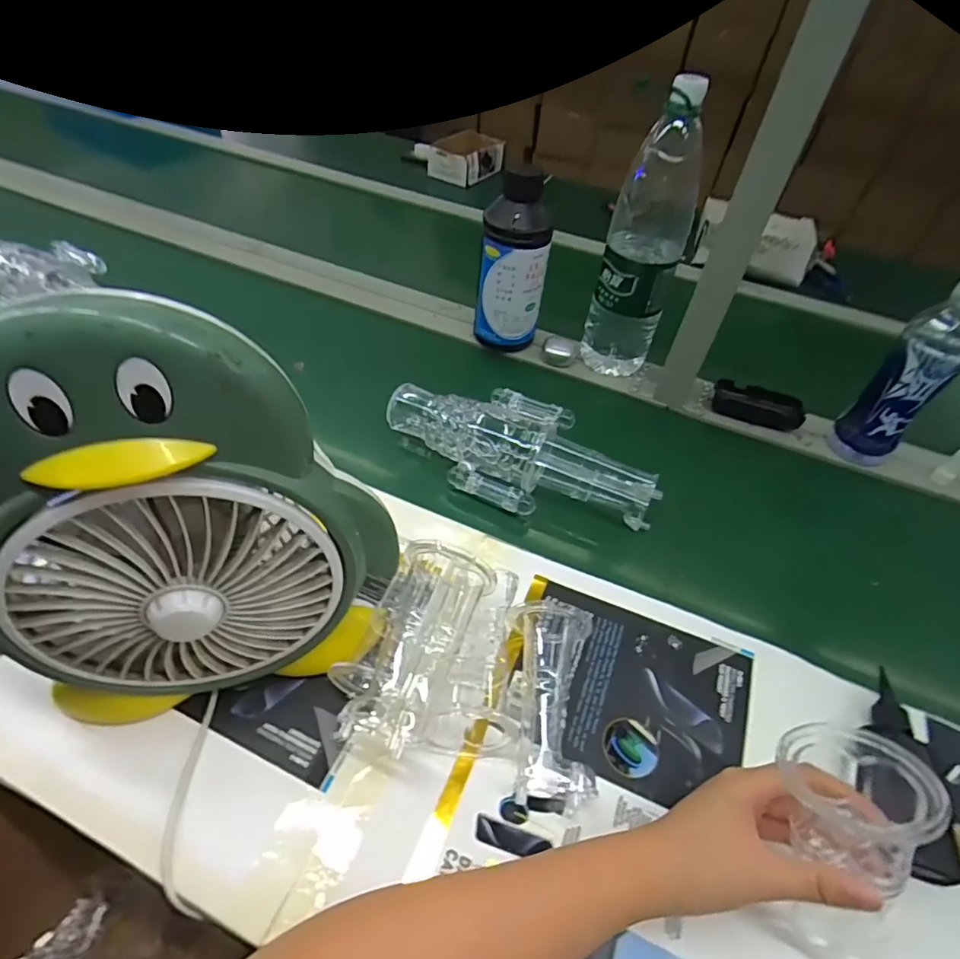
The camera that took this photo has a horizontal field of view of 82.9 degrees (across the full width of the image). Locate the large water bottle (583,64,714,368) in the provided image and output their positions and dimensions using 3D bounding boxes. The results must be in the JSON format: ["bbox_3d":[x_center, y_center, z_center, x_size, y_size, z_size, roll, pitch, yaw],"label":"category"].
[{"bbox_3d":[0.196,-0.273,0.647,0.089,0.325,0.075,21,49,12],"label":"large water bottle"}]

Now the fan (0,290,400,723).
[{"bbox_3d":[-0.181,0.030,0.328,0.250,0.263,0.101,-6,49,-12],"label":"fan"}]

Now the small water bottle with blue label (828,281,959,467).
[{"bbox_3d":[0.485,-0.118,0.605,0.061,0.236,0.066,-31,58,-29],"label":"small water bottle with blue label"}]

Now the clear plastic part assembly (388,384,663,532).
[{"bbox_3d":[0.040,-0.031,0.584,0.295,0.052,0.121,27,51,16],"label":"clear plastic part assembly"}]

